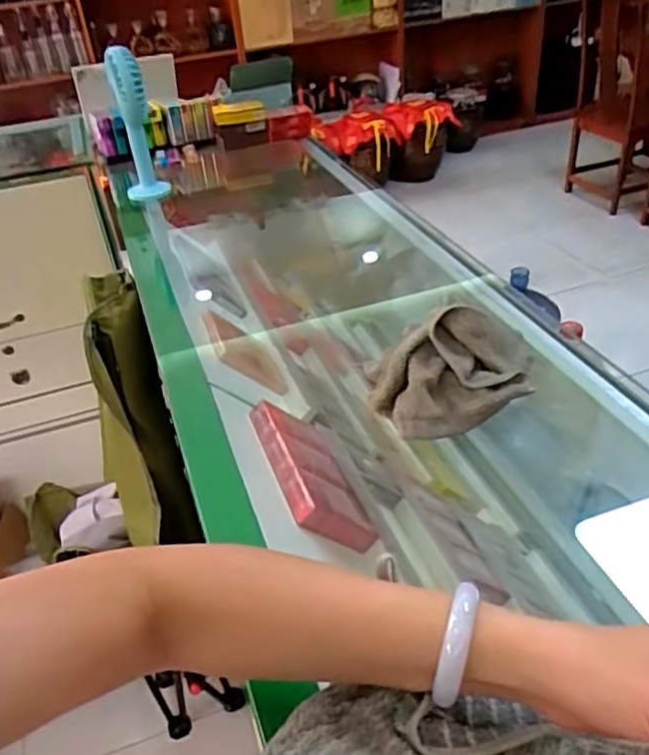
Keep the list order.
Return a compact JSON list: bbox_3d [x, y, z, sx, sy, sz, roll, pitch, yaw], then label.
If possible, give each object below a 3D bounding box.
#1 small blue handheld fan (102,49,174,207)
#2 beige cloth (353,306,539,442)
[{"bbox_3d":[-0.296,-0.387,1.024,0.066,0.225,0.088,-17,38,-16],"label":"small blue handheld fan"},{"bbox_3d":[0.112,-0.012,0.564,0.150,0.072,0.107,-5,36,1],"label":"beige cloth"}]

